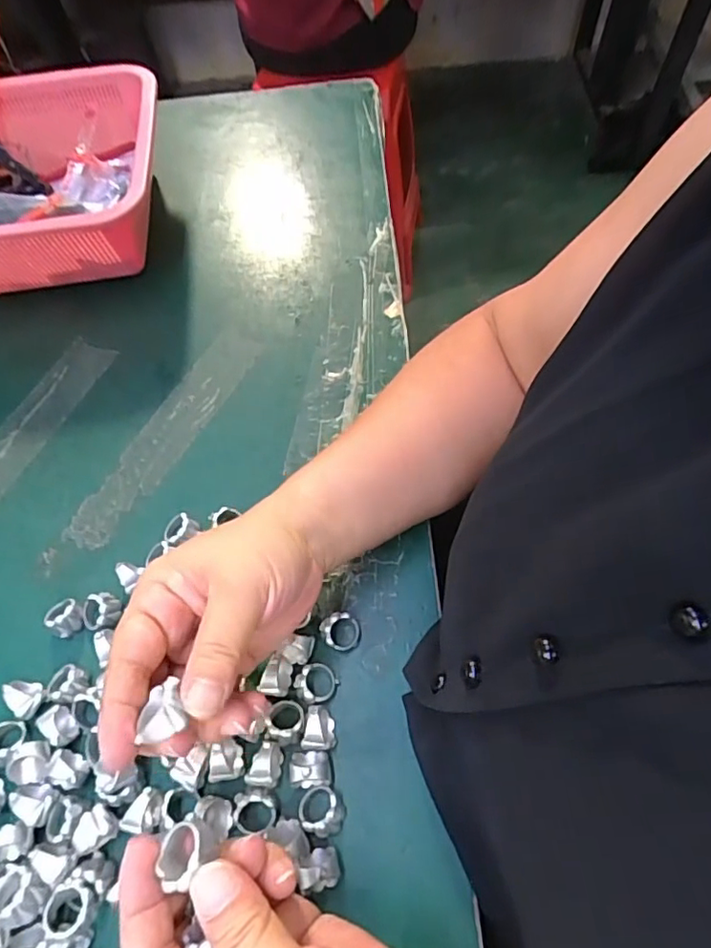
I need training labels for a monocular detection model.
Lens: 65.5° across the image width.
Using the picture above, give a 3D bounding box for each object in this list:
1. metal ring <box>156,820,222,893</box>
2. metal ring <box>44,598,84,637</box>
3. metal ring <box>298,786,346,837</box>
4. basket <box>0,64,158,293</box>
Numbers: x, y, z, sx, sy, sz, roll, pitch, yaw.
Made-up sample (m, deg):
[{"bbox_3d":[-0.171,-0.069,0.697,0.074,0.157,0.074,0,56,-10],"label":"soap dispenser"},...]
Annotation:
[{"bbox_3d":[-0.061,0.137,0.203,0.021,0.013,0.018,-40,66,-18],"label":"metal ring"},{"bbox_3d":[-0.178,0.088,0.341,0.020,0.017,0.019,-2,60,3],"label":"metal ring"},{"bbox_3d":[-0.017,0.171,0.282,0.025,0.016,0.020,24,65,17],"label":"metal ring"},{"bbox_3d":[-0.311,-0.242,0.485,0.289,0.095,0.204,-10,60,-1],"label":"basket"}]

